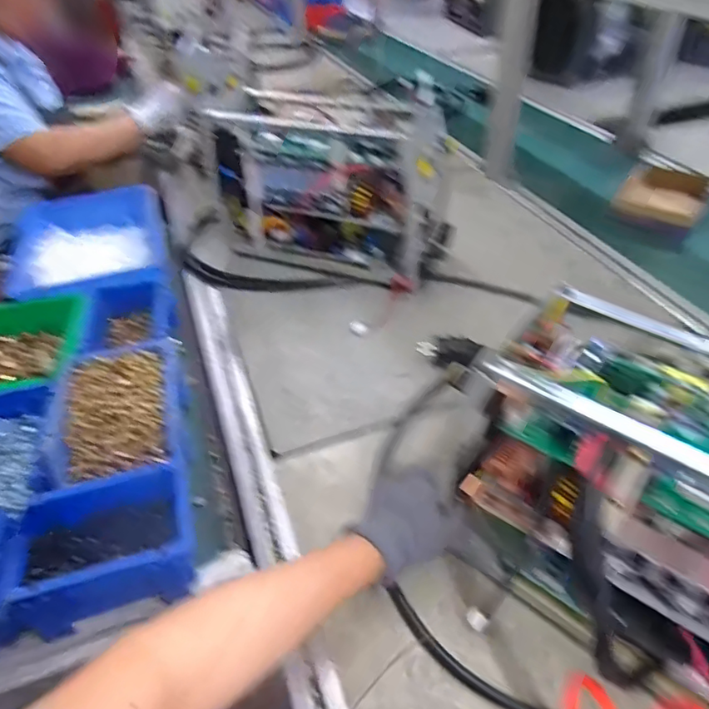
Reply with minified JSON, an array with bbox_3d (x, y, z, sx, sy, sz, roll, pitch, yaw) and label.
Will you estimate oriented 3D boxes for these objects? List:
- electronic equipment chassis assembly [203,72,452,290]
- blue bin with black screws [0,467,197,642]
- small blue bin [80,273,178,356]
[{"bbox_3d":[-0.041,-0.264,0.872,0.385,0.233,0.142,15,45,22],"label":"electronic equipment chassis assembly"},{"bbox_3d":[-0.219,0.171,0.475,0.153,0.073,0.106,-11,41,-8],"label":"blue bin with black screws"},{"bbox_3d":[-0.290,-0.036,0.720,0.096,0.072,0.182,-12,41,-8],"label":"small blue bin"}]

